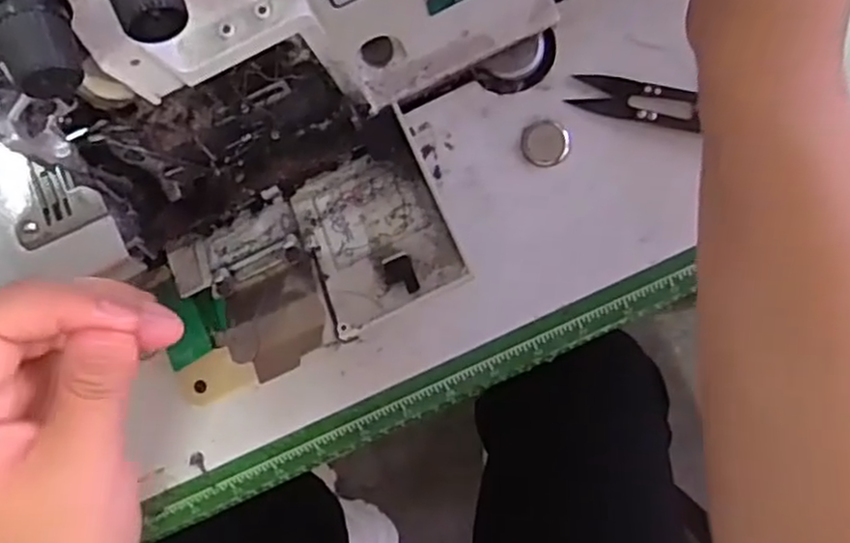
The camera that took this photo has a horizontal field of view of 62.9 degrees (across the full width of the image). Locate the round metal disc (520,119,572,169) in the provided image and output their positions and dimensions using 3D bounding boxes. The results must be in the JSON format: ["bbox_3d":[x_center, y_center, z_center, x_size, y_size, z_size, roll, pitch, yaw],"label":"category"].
[{"bbox_3d":[0.062,-0.066,0.357,0.024,0.004,0.023,-1,84,7],"label":"round metal disc"}]

